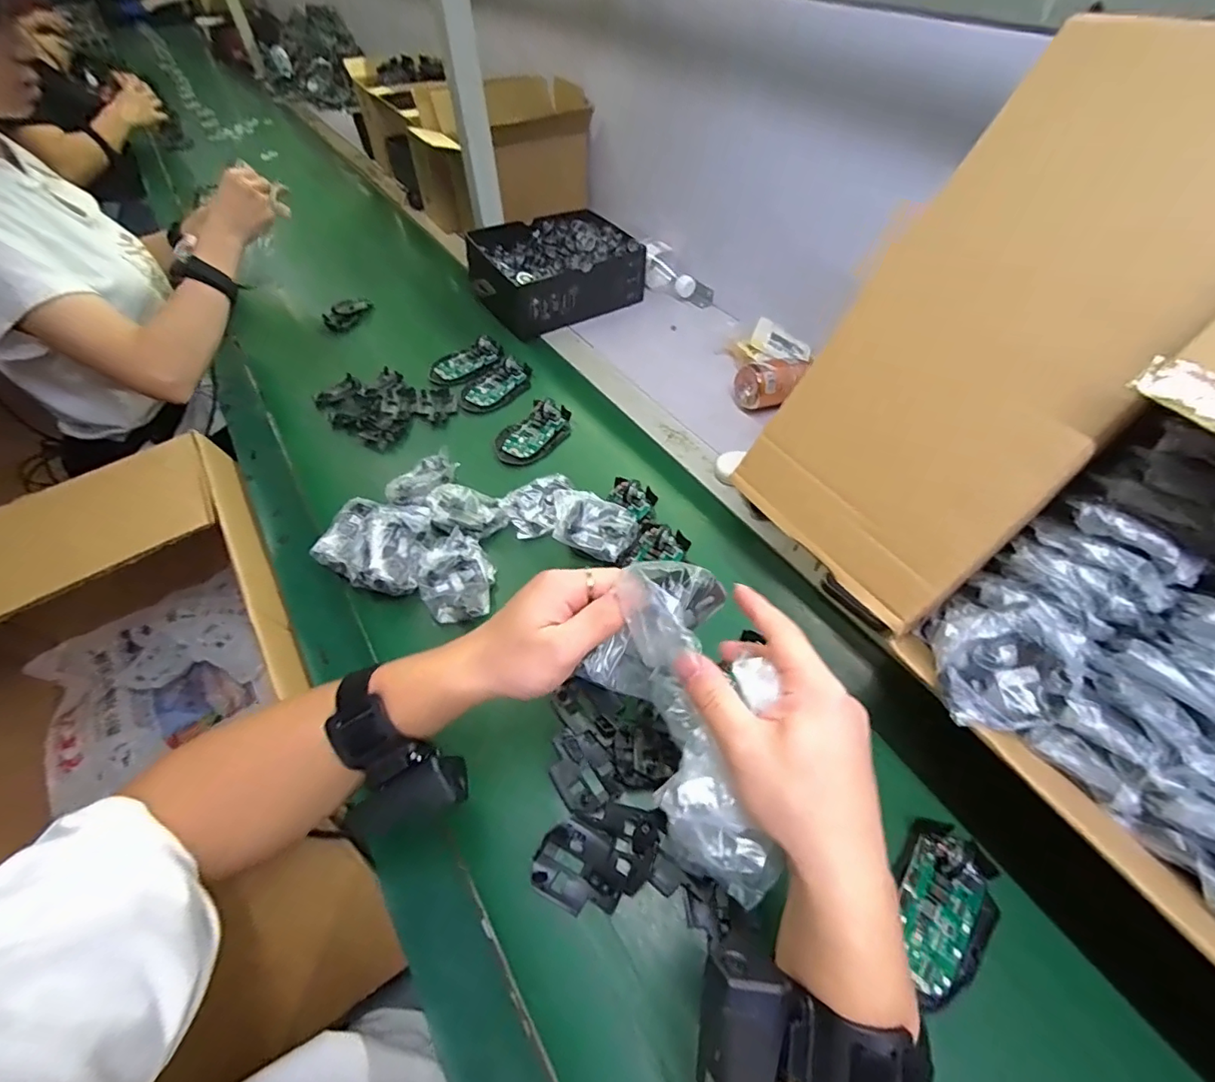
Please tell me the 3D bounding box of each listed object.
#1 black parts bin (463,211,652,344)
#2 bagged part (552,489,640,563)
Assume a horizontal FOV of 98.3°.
[{"bbox_3d":[-0.095,-0.443,0.865,0.244,0.093,0.198,-29,55,-24],"label":"black parts bin"},{"bbox_3d":[-0.017,-0.019,0.555,0.091,0.021,0.062,20,51,15],"label":"bagged part"}]

